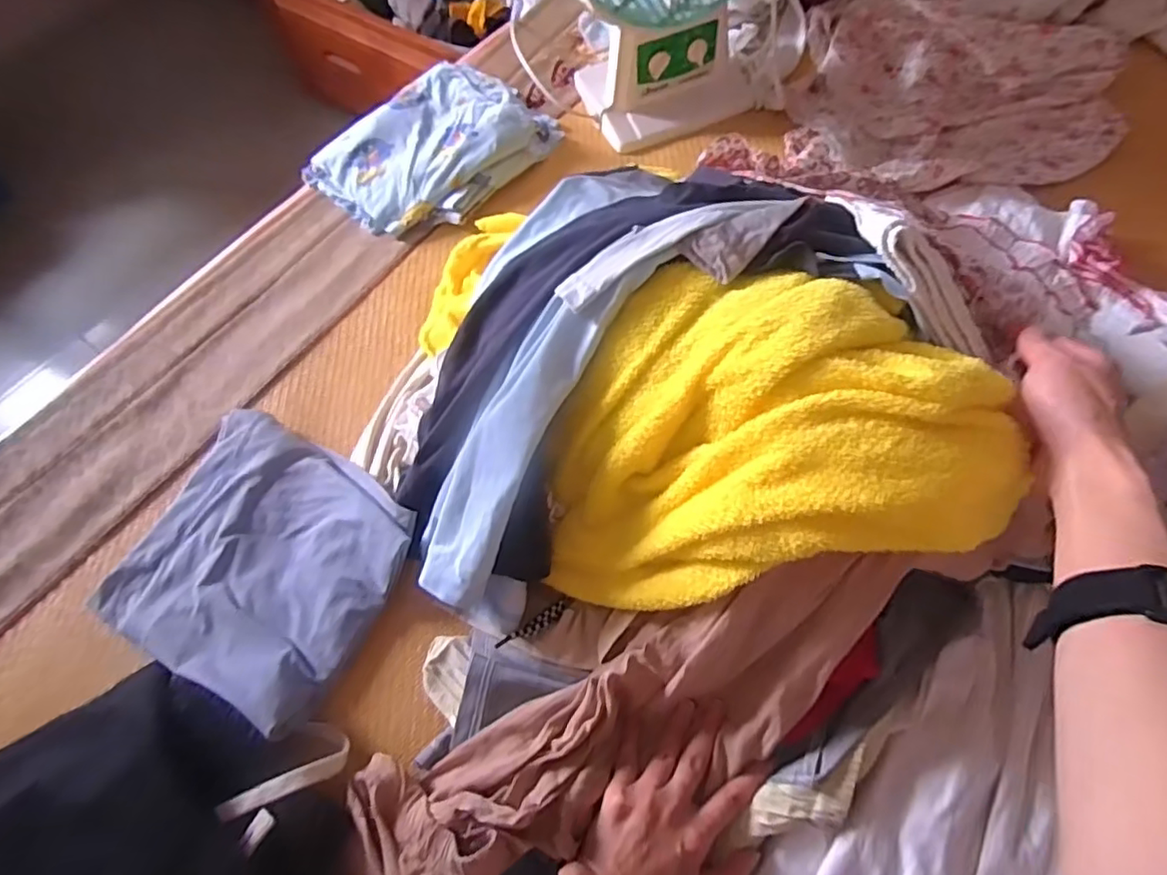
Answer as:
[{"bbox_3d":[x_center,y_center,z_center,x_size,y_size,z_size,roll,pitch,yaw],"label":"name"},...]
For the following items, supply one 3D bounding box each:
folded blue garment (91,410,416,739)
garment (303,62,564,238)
[{"bbox_3d":[-0.274,0.098,0.517,0.229,0.033,0.203,24,69,13],"label":"folded blue garment"},{"bbox_3d":[-0.178,-0.346,0.728,0.216,0.039,0.259,37,72,18],"label":"garment"}]

